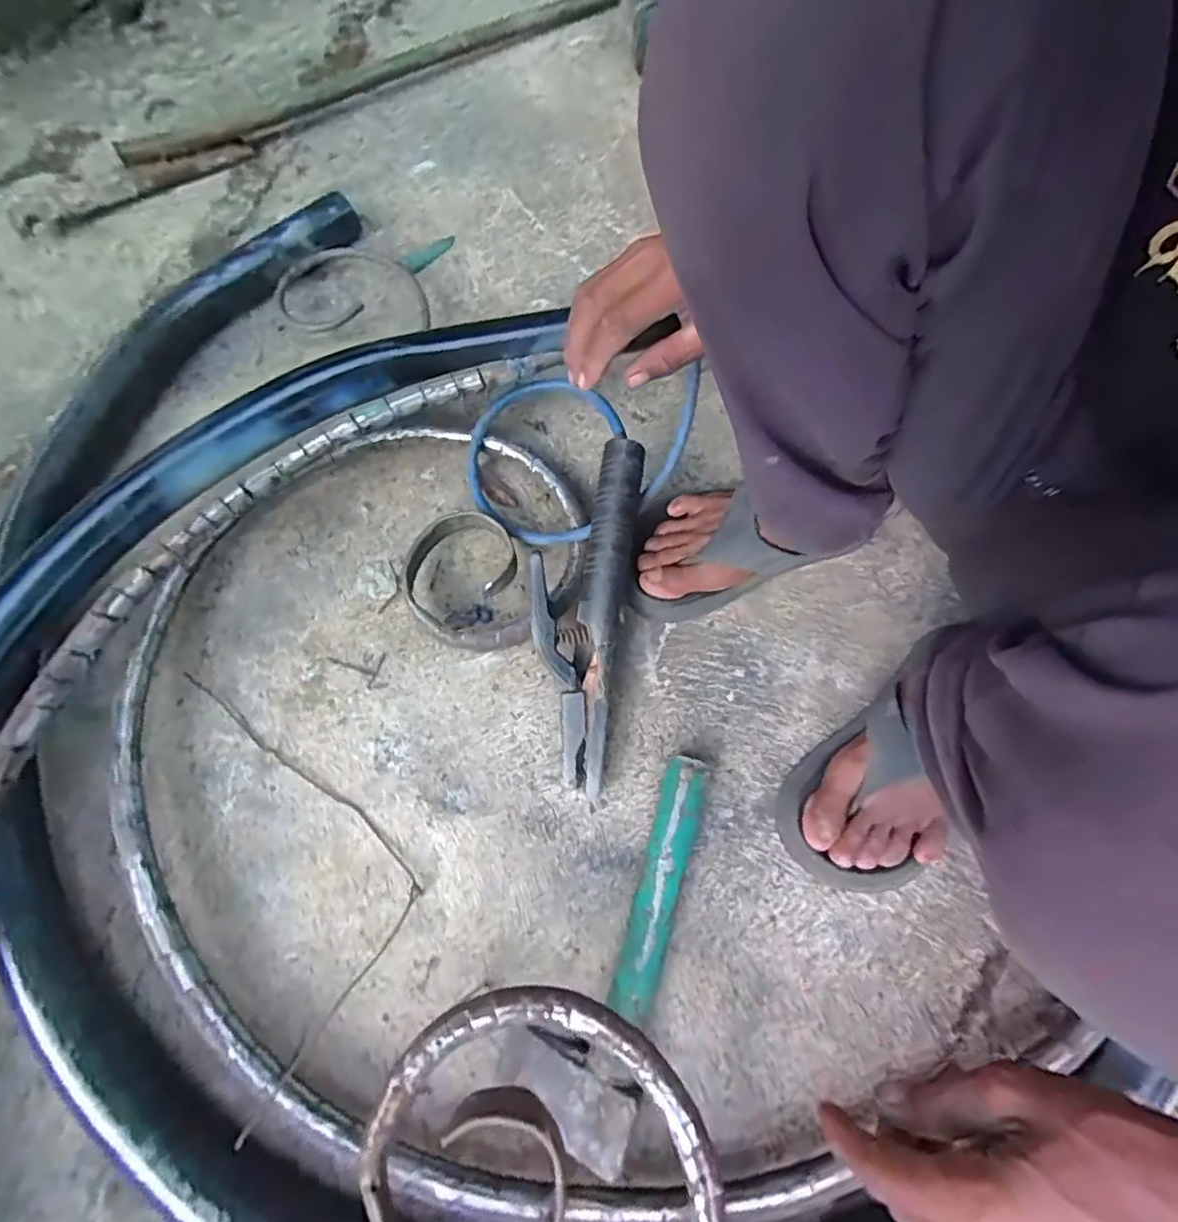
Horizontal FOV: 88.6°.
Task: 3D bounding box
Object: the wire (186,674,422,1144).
[{"bbox_3d":[-0.211,0.171,0.451,0.132,0.026,0.318,-18,69,-11],"label":"wire"}]

